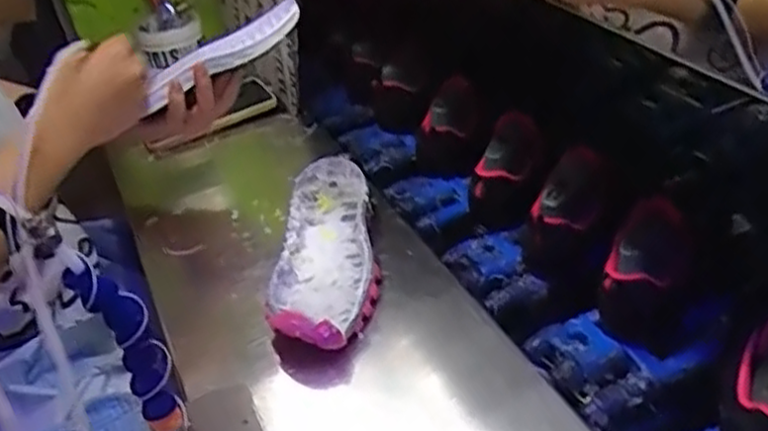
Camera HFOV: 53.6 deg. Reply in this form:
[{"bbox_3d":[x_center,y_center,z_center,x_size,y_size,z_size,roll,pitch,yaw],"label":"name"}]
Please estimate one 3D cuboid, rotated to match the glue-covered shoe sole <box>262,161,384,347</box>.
[{"bbox_3d":[-0.048,0.027,0.686,0.088,0.041,0.261,-5,35,6],"label":"glue-covered shoe sole"}]

